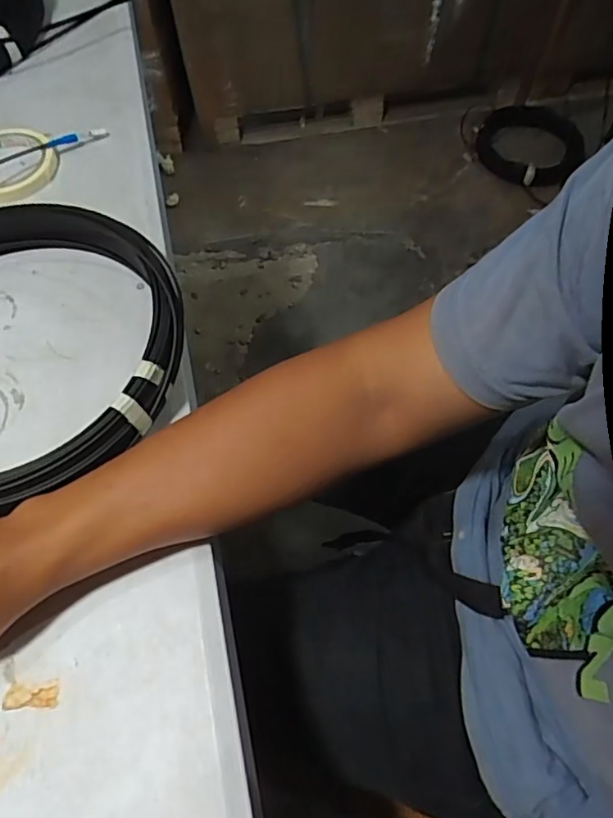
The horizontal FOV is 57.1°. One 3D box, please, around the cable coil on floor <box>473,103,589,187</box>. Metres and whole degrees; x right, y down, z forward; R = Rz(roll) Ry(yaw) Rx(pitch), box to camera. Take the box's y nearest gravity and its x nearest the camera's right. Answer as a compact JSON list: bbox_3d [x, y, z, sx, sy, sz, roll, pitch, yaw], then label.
[{"bbox_3d":[0.644,-0.762,1.618,0.284,0.058,0.302,0,60,-1],"label":"cable coil on floor"}]

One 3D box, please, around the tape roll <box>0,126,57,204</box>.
[{"bbox_3d":[-0.302,-0.249,0.567,0.092,0.024,0.103,-25,63,-13],"label":"tape roll"}]

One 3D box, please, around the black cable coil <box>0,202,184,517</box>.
[{"bbox_3d":[-0.237,-0.049,0.436,0.279,0.061,0.267,0,60,-1],"label":"black cable coil"}]

